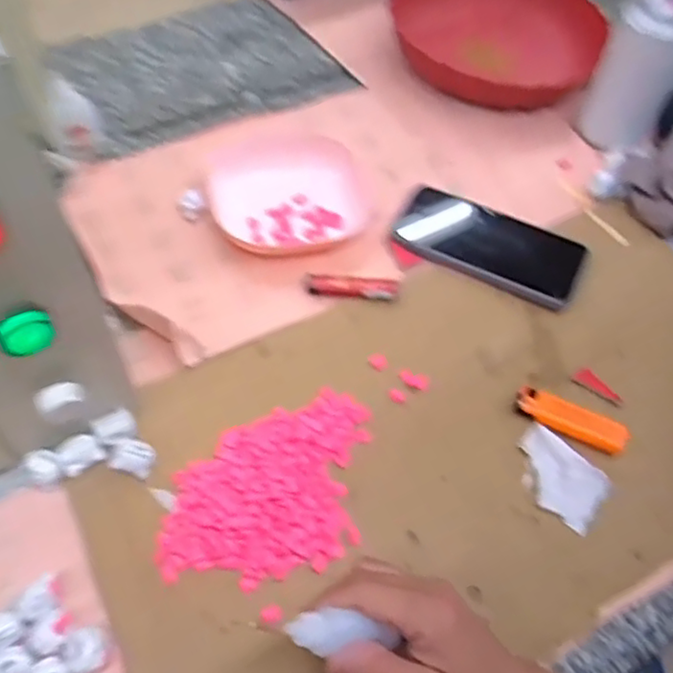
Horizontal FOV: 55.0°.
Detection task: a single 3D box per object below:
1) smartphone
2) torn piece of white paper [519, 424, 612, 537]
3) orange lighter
[{"bbox_3d":[0.132,-0.081,0.559,0.155,0.013,0.077,27,58,13],"label":"smartphone"},{"bbox_3d":[0.155,0.097,0.450,0.066,0.008,0.046,38,62,19],"label":"torn piece of white paper"},{"bbox_3d":[0.171,0.060,0.471,0.080,0.010,0.025,25,58,11],"label":"orange lighter"}]

